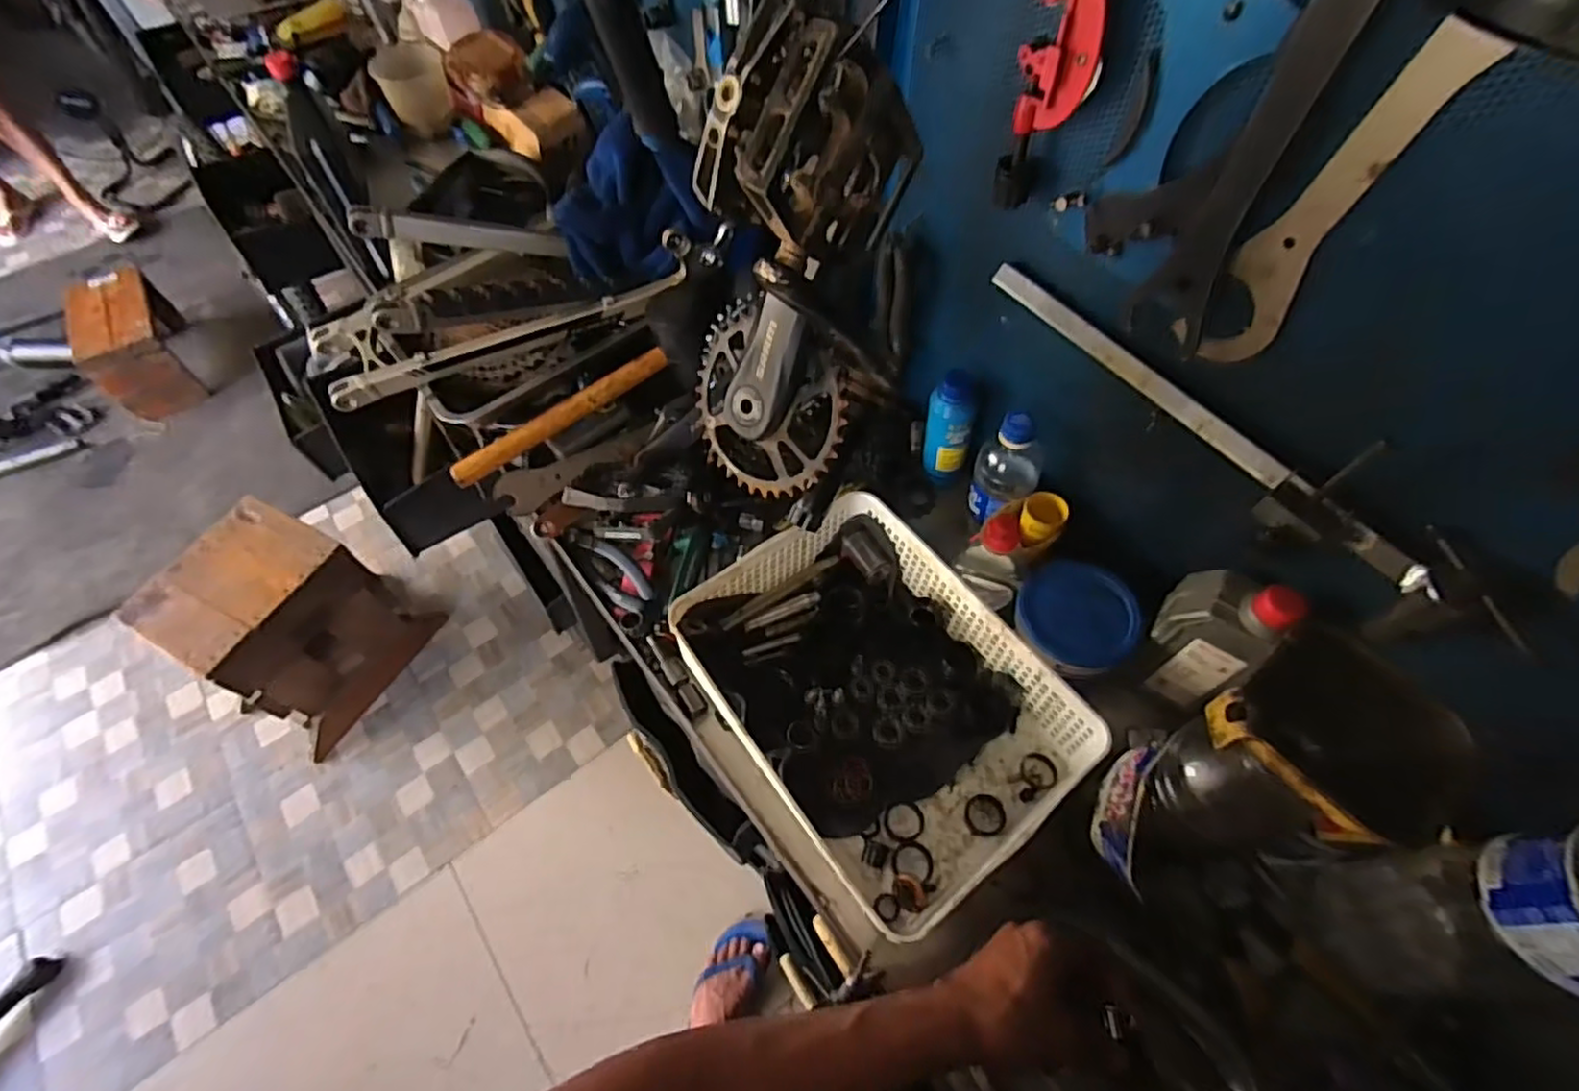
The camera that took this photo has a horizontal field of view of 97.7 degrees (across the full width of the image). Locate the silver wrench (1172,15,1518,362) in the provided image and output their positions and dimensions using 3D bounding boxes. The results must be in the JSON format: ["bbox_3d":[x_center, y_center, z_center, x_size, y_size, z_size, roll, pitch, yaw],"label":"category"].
[{"bbox_3d":[0.310,-0.186,0.405,0.011,0.206,0.050,-27,70,-15],"label":"silver wrench"}]

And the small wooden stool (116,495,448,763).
[{"bbox_3d":[-1.039,0.166,1.453,0.255,0.400,0.350,24,61,15],"label":"small wooden stool"}]

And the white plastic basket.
[{"bbox_3d":[0.076,0.131,0.629,0.253,0.080,0.329,-34,64,-19],"label":"white plastic basket"}]

